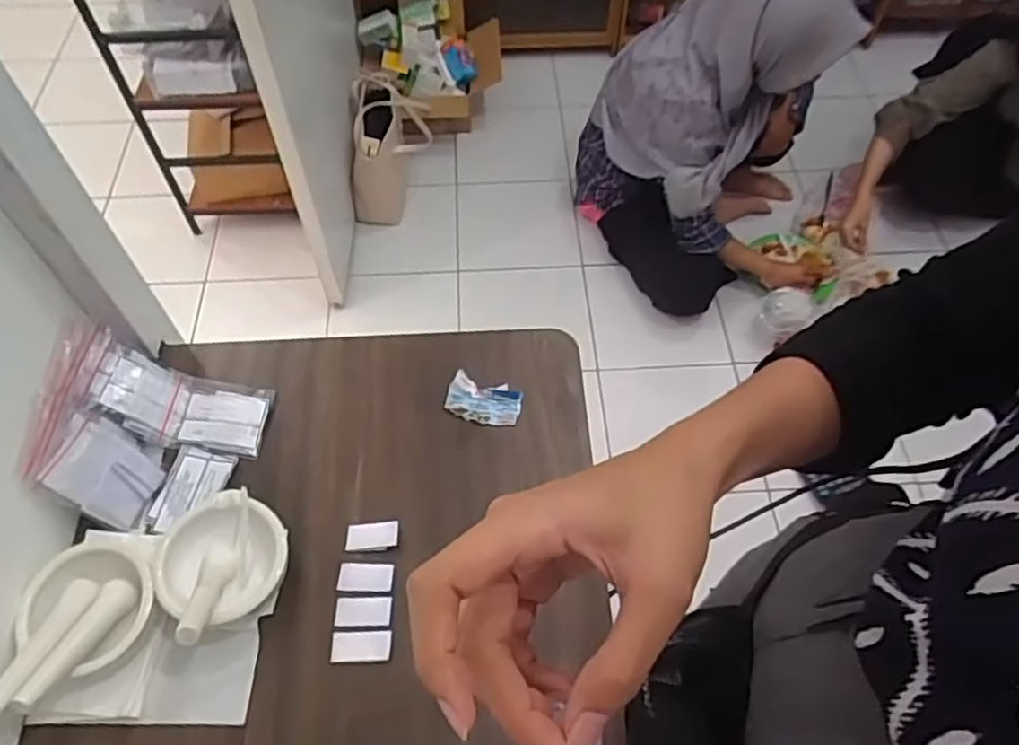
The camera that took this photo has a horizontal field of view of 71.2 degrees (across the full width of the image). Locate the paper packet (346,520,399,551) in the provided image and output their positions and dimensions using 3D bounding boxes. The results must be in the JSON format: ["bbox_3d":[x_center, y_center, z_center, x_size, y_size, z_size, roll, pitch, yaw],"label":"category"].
[{"bbox_3d":[-0.116,0.138,0.602,0.044,0.010,0.024,0,57,0],"label":"paper packet"}]

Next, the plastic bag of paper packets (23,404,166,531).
[{"bbox_3d":[-0.339,0.076,0.596,0.020,0.102,0.077,-17,46,32],"label":"plastic bag of paper packets"}]

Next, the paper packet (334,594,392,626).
[{"bbox_3d":[-0.118,0.191,0.573,0.045,0.004,0.024,2,57,1],"label":"paper packet"}]

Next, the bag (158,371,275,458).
[{"bbox_3d":[-0.269,0.036,0.658,0.087,0.026,0.068,7,58,5],"label":"bag"}]

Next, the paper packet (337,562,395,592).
[{"bbox_3d":[-0.119,0.168,0.587,0.045,0.004,0.023,3,57,2],"label":"paper packet"}]

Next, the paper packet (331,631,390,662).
[{"bbox_3d":[-0.117,0.214,0.558,0.047,0.004,0.023,1,57,1],"label":"paper packet"}]

